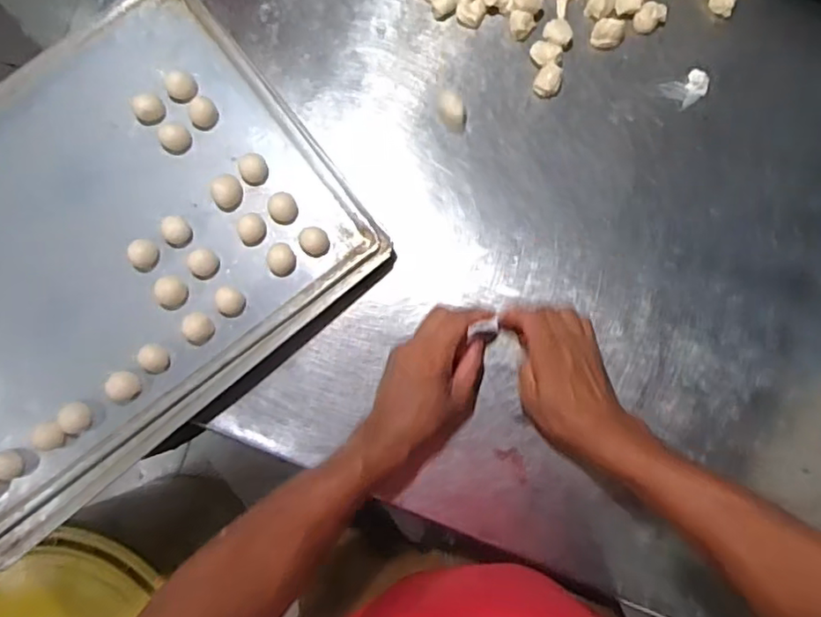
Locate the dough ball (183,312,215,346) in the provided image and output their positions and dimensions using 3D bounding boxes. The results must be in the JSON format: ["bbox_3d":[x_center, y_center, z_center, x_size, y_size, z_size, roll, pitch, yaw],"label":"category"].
[{"bbox_3d":[-0.190,0.018,0.538,0.025,0.018,0.028,4,85,-1],"label":"dough ball"}]

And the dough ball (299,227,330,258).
[{"bbox_3d":[-0.087,-0.060,0.546,0.025,0.022,0.026,0,85,-2],"label":"dough ball"}]

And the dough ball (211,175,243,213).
[{"bbox_3d":[-0.167,-0.106,0.546,0.024,0.019,0.030,-2,85,-2],"label":"dough ball"}]

